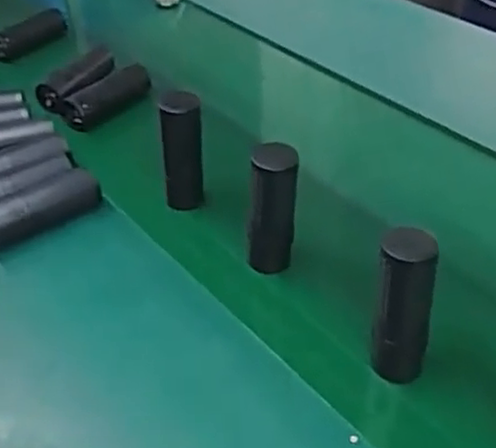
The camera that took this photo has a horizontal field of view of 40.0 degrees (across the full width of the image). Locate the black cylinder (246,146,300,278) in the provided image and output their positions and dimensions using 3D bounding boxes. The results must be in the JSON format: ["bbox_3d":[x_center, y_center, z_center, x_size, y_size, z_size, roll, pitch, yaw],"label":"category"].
[{"bbox_3d":[0.030,-0.021,0.807,0.062,0.156,0.054,0,40,4],"label":"black cylinder"}]

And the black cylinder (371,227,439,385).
[{"bbox_3d":[0.156,0.085,0.673,0.058,0.154,0.062,4,40,8],"label":"black cylinder"}]

